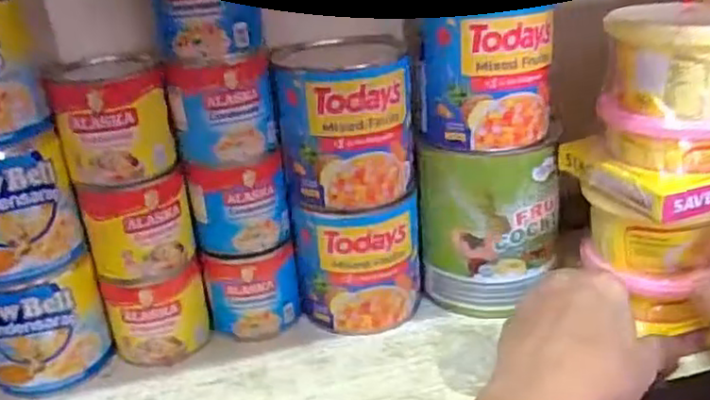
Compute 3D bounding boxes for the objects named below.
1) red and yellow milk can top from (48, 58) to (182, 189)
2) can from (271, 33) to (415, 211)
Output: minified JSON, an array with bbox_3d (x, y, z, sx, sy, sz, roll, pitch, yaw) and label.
[{"bbox_3d":[-0.140,-0.049,0.404,0.065,0.061,0.060,-12,26,-15],"label":"red and yellow milk can top"},{"bbox_3d":[-0.005,-0.052,0.438,0.081,0.092,0.085,-5,25,-1],"label":"can"}]

